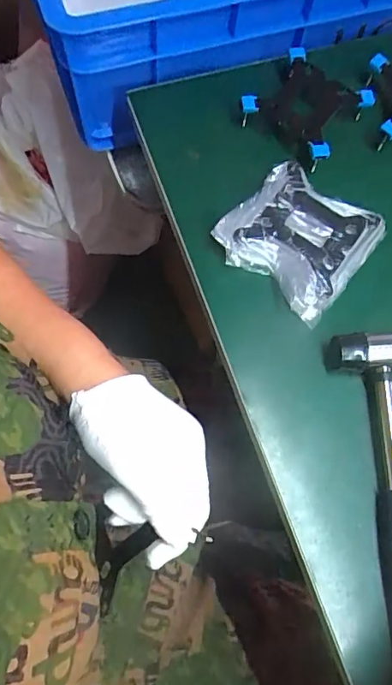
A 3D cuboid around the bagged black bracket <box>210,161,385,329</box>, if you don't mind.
[{"bbox_3d":[0.080,-0.084,0.381,0.103,0.019,0.103,37,78,8],"label":"bagged black bracket"}]

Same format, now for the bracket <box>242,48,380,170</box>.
[{"bbox_3d":[0.100,-0.210,0.423,0.087,0.028,0.098,37,78,8],"label":"bracket"}]

